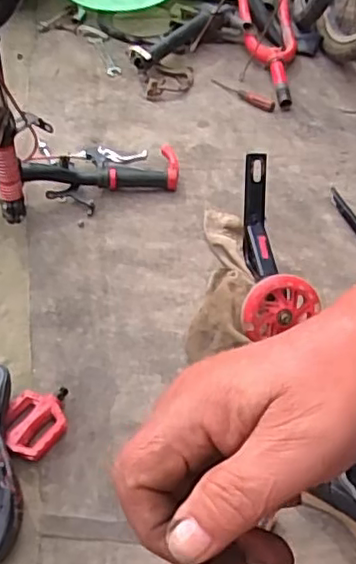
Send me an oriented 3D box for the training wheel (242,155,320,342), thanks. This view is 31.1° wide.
[{"bbox_3d":[0.142,-0.043,0.916,0.104,0.112,0.263,4,51,-1],"label":"training wheel"}]

